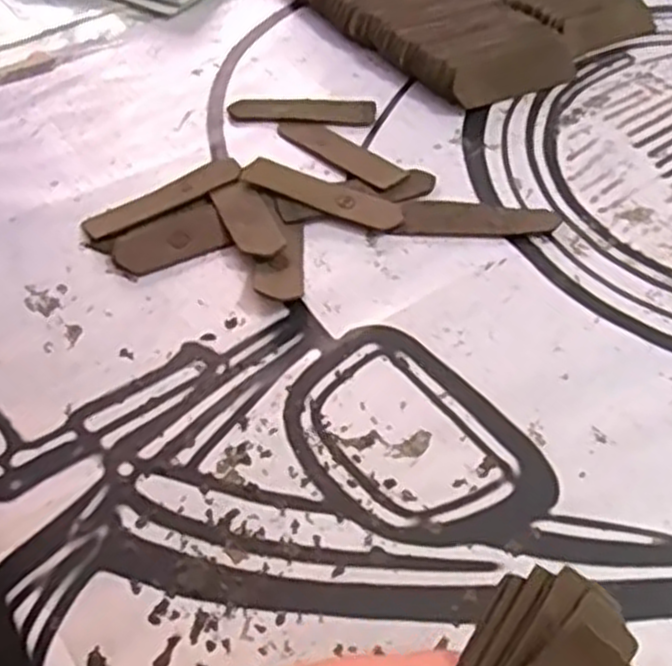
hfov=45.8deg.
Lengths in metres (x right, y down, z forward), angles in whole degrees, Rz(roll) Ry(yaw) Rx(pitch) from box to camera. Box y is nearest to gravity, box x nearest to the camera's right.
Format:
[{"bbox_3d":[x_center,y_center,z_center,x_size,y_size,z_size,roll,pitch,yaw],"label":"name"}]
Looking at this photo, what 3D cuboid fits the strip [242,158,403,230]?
[{"bbox_3d":[-0.009,-0.085,0.492,0.102,0.005,0.028,20,50,11],"label":"strip"}]

